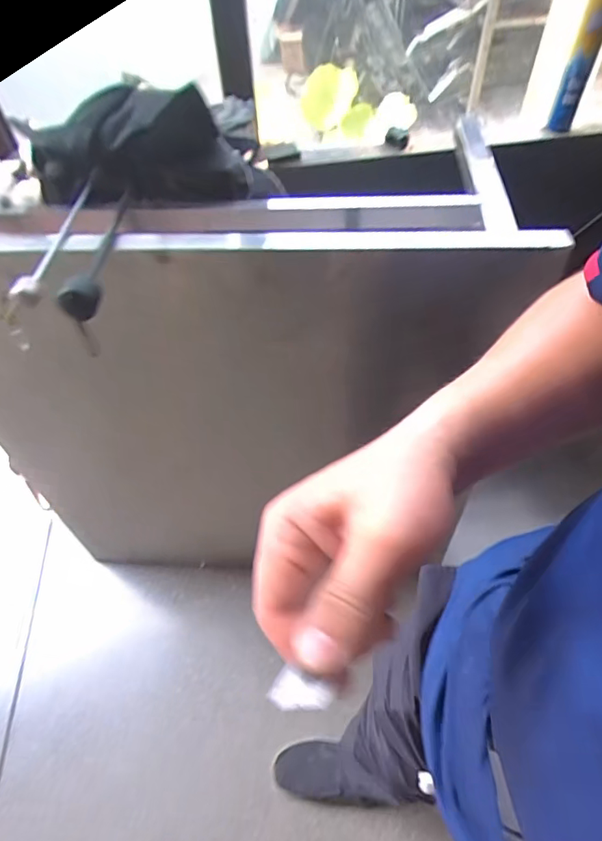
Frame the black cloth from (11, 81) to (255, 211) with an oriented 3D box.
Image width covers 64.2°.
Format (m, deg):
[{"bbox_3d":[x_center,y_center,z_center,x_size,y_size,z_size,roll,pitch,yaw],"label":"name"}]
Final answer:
[{"bbox_3d":[-0.273,-0.435,0.793,0.353,0.166,0.077,-1,53,3],"label":"black cloth"}]

